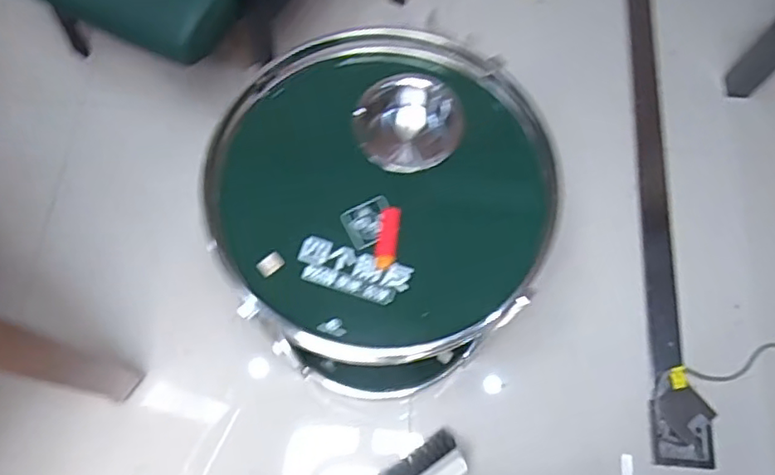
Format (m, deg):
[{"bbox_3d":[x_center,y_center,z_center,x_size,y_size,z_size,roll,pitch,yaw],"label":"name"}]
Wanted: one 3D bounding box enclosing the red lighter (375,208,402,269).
[{"bbox_3d":[0.001,-0.001,0.773,0.025,0.017,0.077,7,71,1],"label":"red lighter"}]

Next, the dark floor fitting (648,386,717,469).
[{"bbox_3d":[0.589,0.380,1.234,0.117,0.026,0.149,-4,77,9],"label":"dark floor fitting"}]

